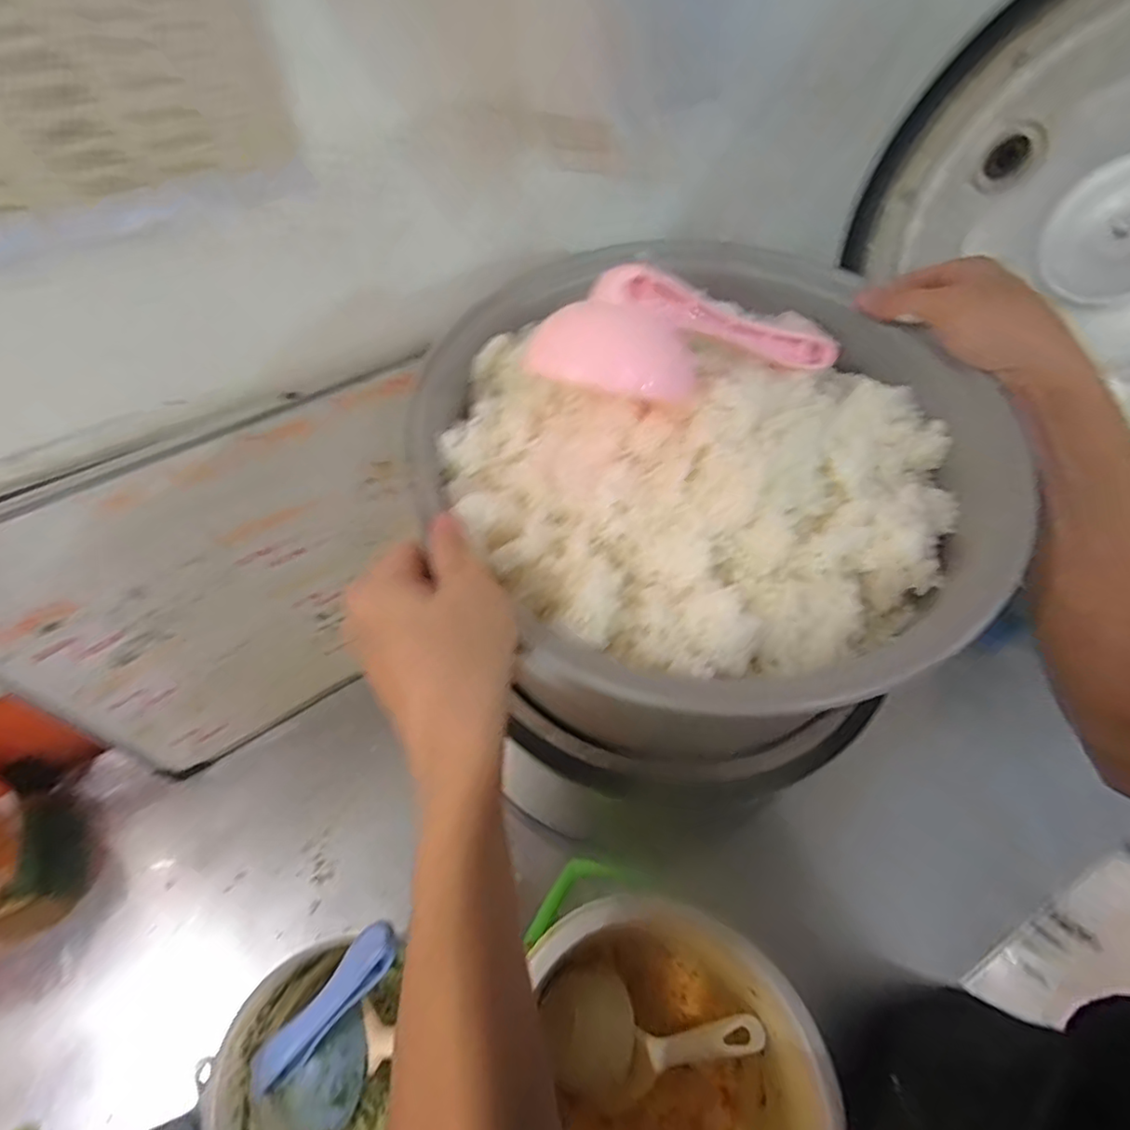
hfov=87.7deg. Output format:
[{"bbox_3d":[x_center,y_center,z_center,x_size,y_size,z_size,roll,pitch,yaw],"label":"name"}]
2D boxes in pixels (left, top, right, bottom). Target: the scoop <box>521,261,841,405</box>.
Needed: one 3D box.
[{"bbox_3d":[0.076,-0.128,0.346,0.198,0.048,0.068,2,100,-12],"label":"scoop"}]

